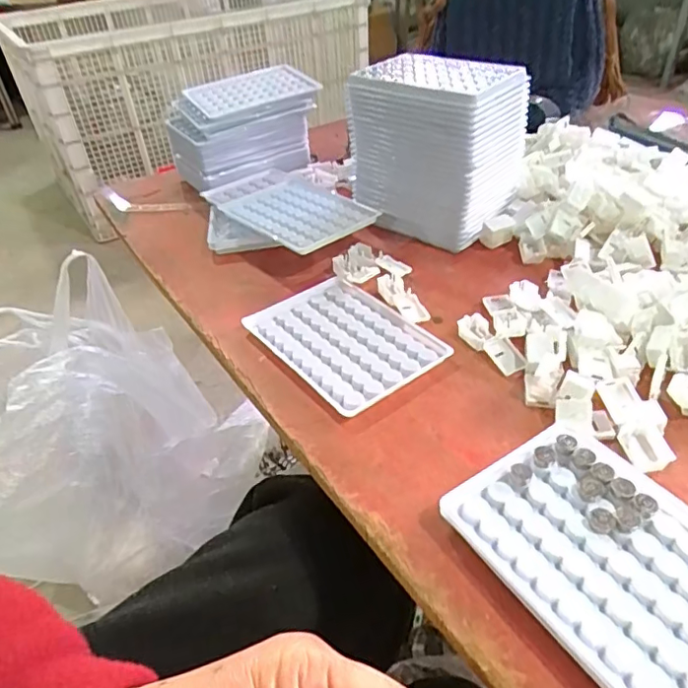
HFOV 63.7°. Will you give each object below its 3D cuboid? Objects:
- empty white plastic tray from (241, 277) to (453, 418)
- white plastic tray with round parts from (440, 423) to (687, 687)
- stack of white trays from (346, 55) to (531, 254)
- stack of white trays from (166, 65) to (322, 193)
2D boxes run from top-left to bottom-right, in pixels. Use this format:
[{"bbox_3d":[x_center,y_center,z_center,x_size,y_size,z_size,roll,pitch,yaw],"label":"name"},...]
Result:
[{"bbox_3d":[-0.001,-0.005,0.395,0.090,0.009,0.125,-30,46,-26],"label":"empty white plastic tray"},{"bbox_3d":[0.121,0.098,0.251,0.091,0.016,0.129,-27,44,-21],"label":"white plastic tray with round parts"},{"bbox_3d":[0.082,-0.180,0.498,0.126,0.124,0.098,30,51,35],"label":"stack of white trays"},{"bbox_3d":[-0.110,-0.237,0.620,0.157,0.092,0.106,-21,42,-17],"label":"stack of white trays"}]

